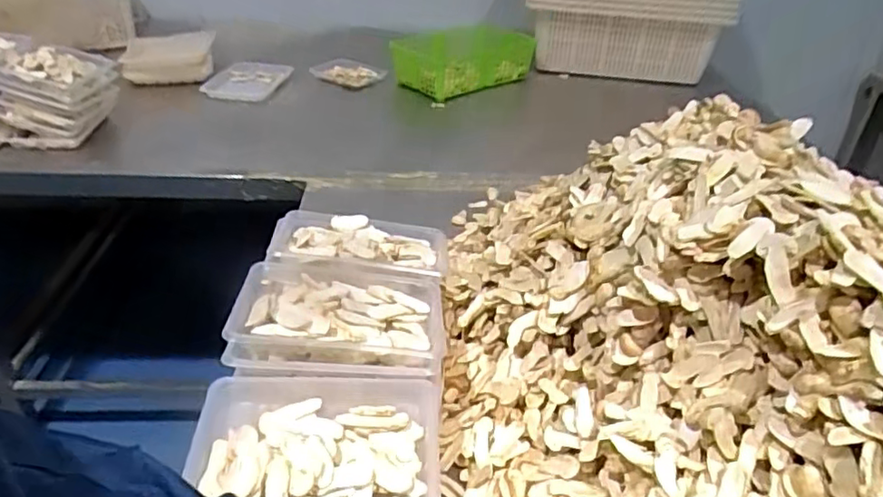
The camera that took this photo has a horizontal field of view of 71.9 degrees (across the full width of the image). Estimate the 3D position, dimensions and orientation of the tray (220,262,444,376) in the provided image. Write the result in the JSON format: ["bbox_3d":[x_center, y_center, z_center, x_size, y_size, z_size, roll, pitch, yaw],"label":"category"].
[{"bbox_3d":[-0.105,0.072,0.645,0.207,0.059,0.146,2,34,-2],"label":"tray"}]

